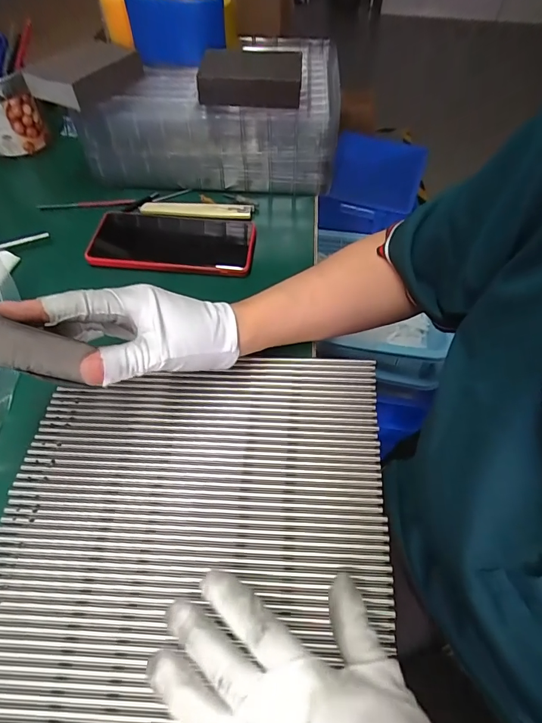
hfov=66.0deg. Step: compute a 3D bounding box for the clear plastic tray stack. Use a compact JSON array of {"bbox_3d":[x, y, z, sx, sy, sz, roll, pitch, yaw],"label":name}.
[{"bbox_3d":[-0.066,-0.309,0.516,0.286,0.106,0.187,4,54,0],"label":"clear plastic tray stack"}]

